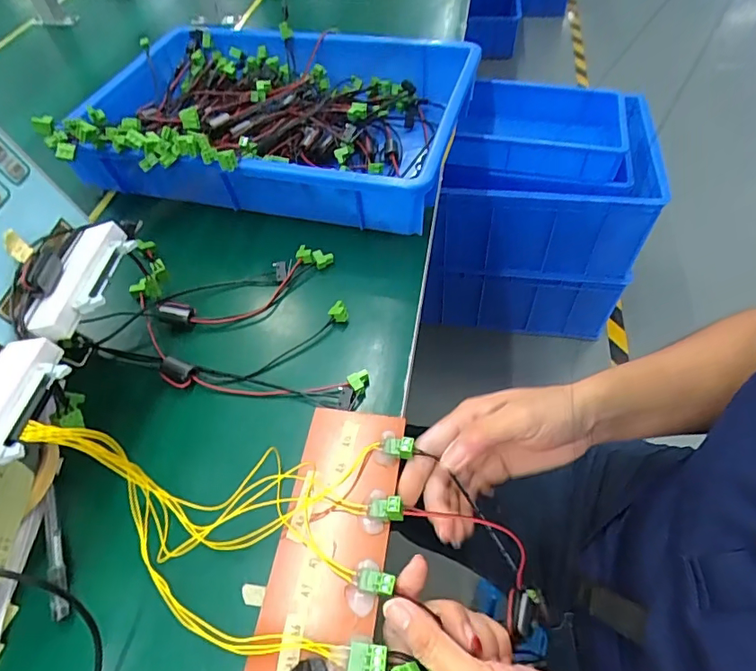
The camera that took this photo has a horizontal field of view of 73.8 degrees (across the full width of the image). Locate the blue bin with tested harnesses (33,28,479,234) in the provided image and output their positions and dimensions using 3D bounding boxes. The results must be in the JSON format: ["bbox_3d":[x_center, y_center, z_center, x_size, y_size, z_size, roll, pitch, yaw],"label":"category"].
[{"bbox_3d":[-0.148,-0.258,0.601,0.445,0.120,0.328,9,55,11],"label":"blue bin with tested harnesses"}]

